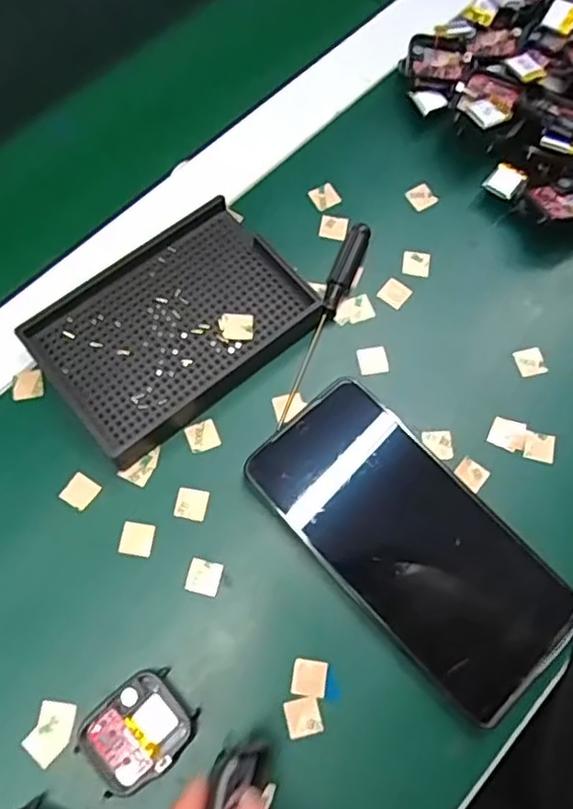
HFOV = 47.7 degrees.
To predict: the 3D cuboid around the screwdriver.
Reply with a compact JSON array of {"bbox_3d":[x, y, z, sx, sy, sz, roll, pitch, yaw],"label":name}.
[{"bbox_3d":[0.019,-0.048,0.357,0.013,0.015,0.126,22,70,6],"label":"screwdriver"}]

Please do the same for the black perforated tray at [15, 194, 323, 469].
[{"bbox_3d":[-0.062,-0.043,0.350,0.134,0.022,0.097,-38,75,-14],"label":"black perforated tray"}]

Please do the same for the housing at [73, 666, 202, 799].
[{"bbox_3d":[-0.065,0.144,0.286,0.045,0.014,0.038,-39,75,-14],"label":"housing"}]

